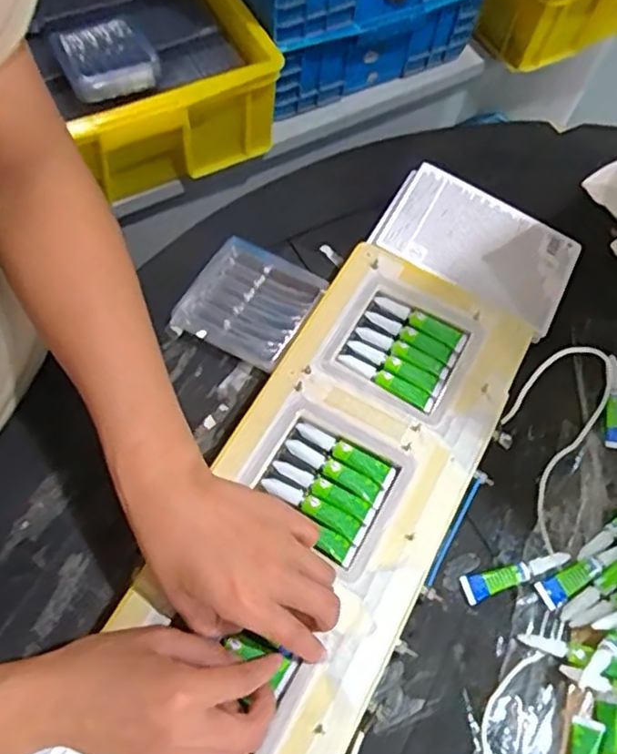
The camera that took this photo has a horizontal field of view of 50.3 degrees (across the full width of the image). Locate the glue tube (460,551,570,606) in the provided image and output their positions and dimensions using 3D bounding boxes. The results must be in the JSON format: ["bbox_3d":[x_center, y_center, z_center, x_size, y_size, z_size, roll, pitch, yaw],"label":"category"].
[{"bbox_3d":[0.154,0.146,0.494,0.081,0.015,0.020,-18,67,-14],"label":"glue tube"}]

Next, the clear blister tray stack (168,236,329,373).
[{"bbox_3d":[-0.052,-0.064,0.570,0.102,0.016,0.101,28,63,11],"label":"clear blister tray stack"}]

